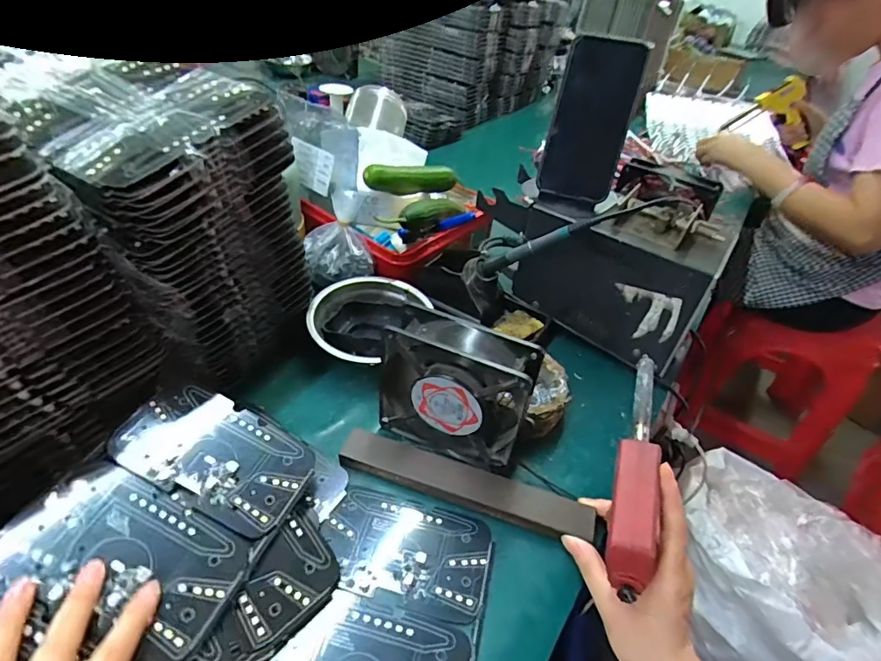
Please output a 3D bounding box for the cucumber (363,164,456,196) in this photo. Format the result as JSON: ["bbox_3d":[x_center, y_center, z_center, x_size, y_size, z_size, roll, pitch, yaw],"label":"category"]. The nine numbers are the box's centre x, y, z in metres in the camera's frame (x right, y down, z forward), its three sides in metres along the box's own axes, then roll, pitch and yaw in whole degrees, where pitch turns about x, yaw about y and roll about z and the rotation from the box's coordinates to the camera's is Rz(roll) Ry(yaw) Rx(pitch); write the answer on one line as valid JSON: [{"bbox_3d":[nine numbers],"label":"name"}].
[{"bbox_3d":[-0.036,-0.184,0.597,0.128,0.036,0.022,-12,43,-36],"label":"cucumber"}]

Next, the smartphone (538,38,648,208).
[{"bbox_3d":[0.145,-0.202,0.471,0.072,0.142,0.008,17,18,14],"label":"smartphone"}]

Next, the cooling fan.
[{"bbox_3d":[0.013,0.049,0.404,0.124,0.113,0.050,19,43,15],"label":"cooling fan"}]

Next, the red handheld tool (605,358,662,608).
[{"bbox_3d":[0.139,0.088,0.346,0.027,0.034,0.170,16,50,12],"label":"red handheld tool"}]

